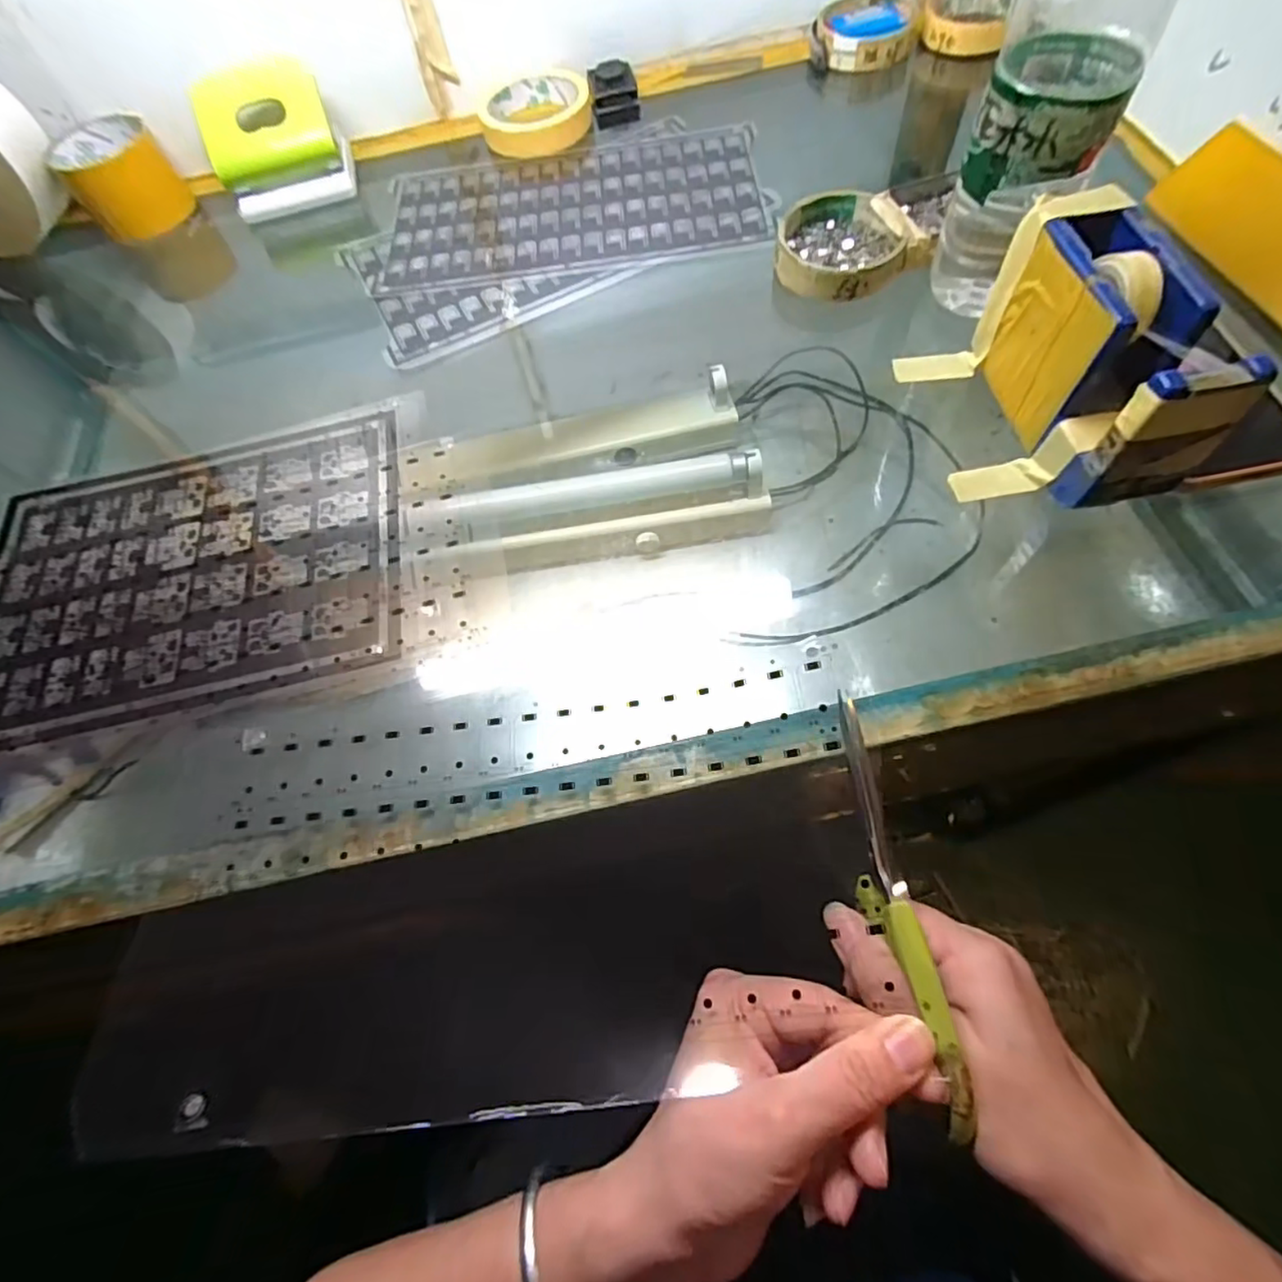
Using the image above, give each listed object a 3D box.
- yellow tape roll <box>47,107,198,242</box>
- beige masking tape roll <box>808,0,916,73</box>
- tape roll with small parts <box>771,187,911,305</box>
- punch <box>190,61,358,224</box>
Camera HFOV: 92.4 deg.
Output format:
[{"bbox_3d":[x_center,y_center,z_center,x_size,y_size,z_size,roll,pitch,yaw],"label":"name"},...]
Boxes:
[{"bbox_3d":[-0.435,-0.389,0.517,0.079,0.054,0.080,-39,66,-13],"label":"yellow tape roll"},{"bbox_3d":[0.193,-0.537,0.541,0.086,0.022,0.092,-1,63,3],"label":"beige masking tape roll"},{"bbox_3d":[0.131,-0.261,0.409,0.079,0.023,0.085,-3,63,5],"label":"tape roll with small parts"},{"bbox_3d":[-0.295,-0.404,0.494,0.104,0.071,0.053,-27,64,-7],"label":"punch"}]

